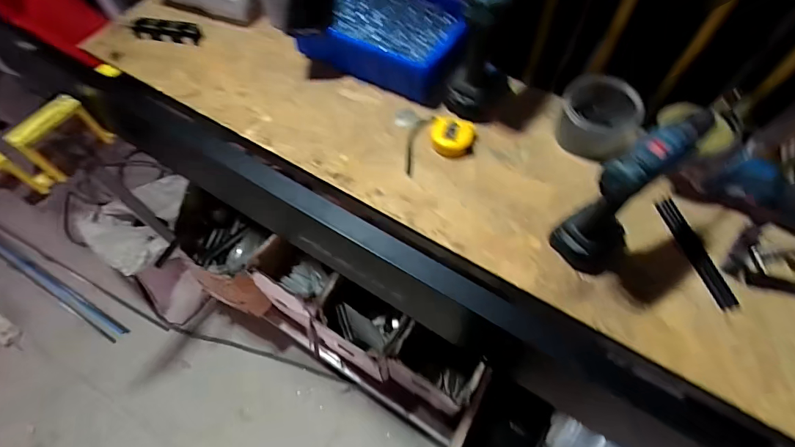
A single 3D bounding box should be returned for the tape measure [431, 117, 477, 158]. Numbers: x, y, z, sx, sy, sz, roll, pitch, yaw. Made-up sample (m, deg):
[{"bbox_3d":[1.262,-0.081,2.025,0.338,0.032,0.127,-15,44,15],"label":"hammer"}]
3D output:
[{"bbox_3d":[0.093,-0.144,0.690,0.072,0.028,0.069,-1,62,2],"label":"tape measure"}]

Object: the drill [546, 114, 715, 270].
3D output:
[{"bbox_3d":[0.294,-0.039,0.522,0.149,0.214,0.084,-38,67,-16],"label":"drill"}]

